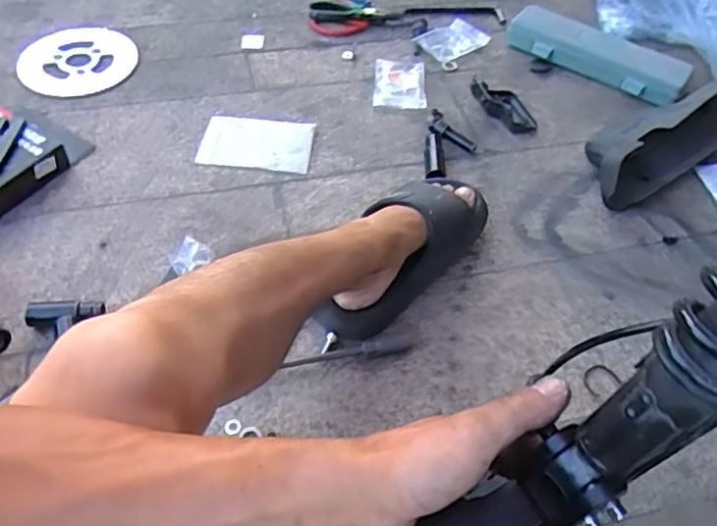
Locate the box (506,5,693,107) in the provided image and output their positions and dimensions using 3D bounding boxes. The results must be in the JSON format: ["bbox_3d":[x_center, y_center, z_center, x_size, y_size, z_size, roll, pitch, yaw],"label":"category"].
[{"bbox_3d":[0.382,-0.339,1.029,0.291,0.040,0.090,30,56,19],"label":"box"}]

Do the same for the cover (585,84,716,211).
[{"bbox_3d":[0.430,-0.185,0.889,0.304,0.078,0.112,-26,57,-22],"label":"cover"}]

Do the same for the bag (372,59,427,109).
[{"bbox_3d":[0.065,-0.283,0.995,0.079,0.007,0.119,3,51,-1],"label":"bag"}]

